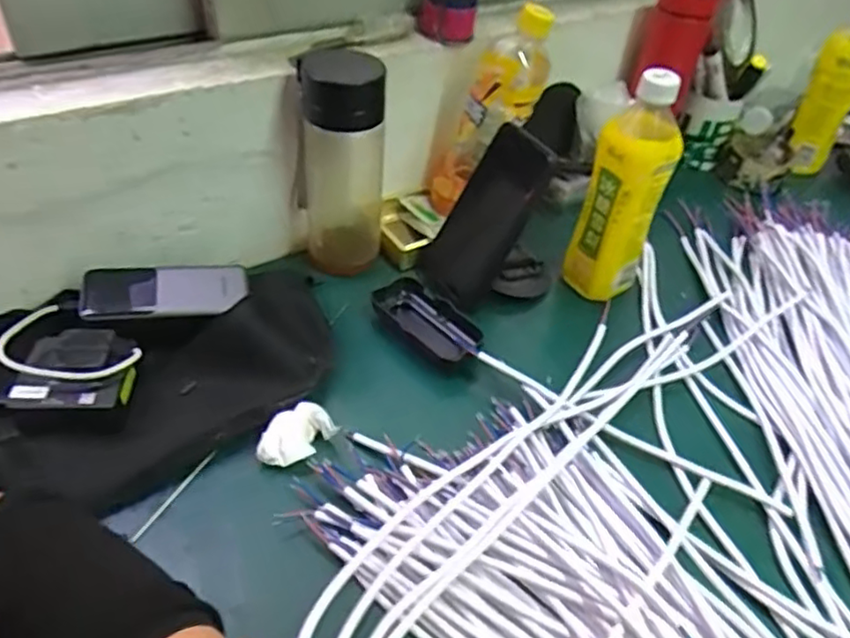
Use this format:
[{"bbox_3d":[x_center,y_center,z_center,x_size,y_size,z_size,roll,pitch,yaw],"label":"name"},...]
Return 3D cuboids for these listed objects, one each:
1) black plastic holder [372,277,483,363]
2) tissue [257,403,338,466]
[{"bbox_3d":[0.005,0.003,0.601,0.055,0.025,0.107,-28,52,-30],"label":"black plastic holder"},{"bbox_3d":[-0.101,0.086,0.503,0.057,0.020,0.037,-29,53,-31],"label":"tissue"}]

